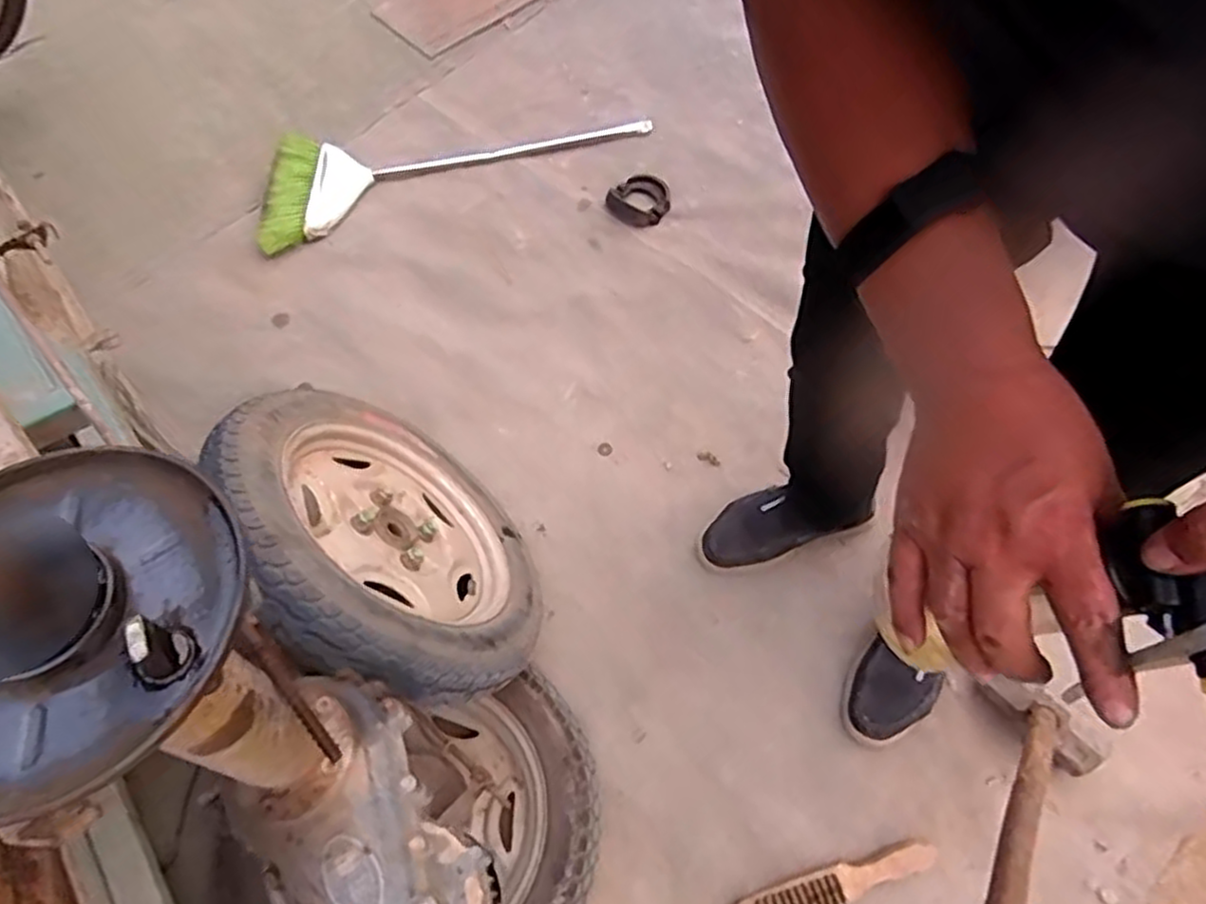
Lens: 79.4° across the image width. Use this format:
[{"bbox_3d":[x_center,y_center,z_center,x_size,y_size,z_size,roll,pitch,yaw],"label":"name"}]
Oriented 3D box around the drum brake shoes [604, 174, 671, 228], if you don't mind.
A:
[{"bbox_3d":[0.066,-0.475,1.369,0.119,0.051,0.081,-1,62,2],"label":"drum brake shoes"}]

